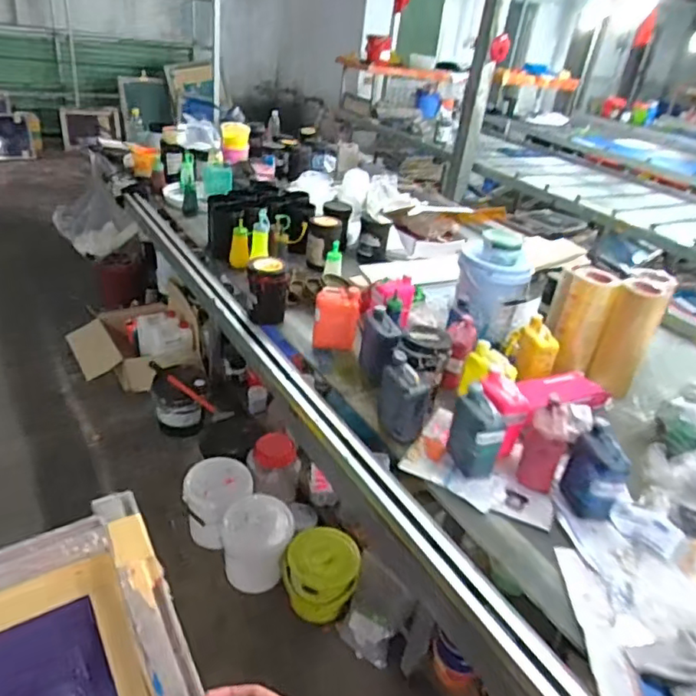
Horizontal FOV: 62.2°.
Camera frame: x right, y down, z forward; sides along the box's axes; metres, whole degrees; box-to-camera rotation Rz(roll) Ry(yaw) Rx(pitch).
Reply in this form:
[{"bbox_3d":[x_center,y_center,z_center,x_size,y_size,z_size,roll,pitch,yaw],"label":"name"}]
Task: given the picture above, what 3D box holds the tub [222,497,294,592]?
[{"bbox_3d":[-0.269,0.581,1.721,0.203,0.207,0.176,0,25,-7],"label":"tub"}]

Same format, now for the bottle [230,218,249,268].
[{"bbox_3d":[-0.336,-0.314,1.768,0.064,0.134,0.049,-1,26,-9],"label":"bottle"}]

